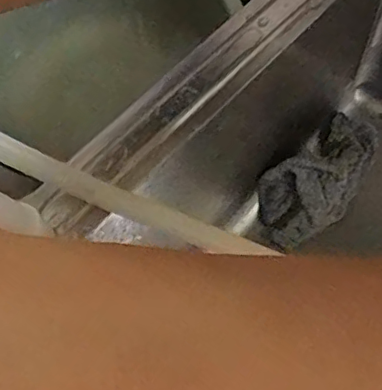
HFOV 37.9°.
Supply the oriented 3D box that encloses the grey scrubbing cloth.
[{"bbox_3d":[0.146,-0.019,0.622,0.169,0.046,0.087,-41,68,-16],"label":"grey scrubbing cloth"}]

